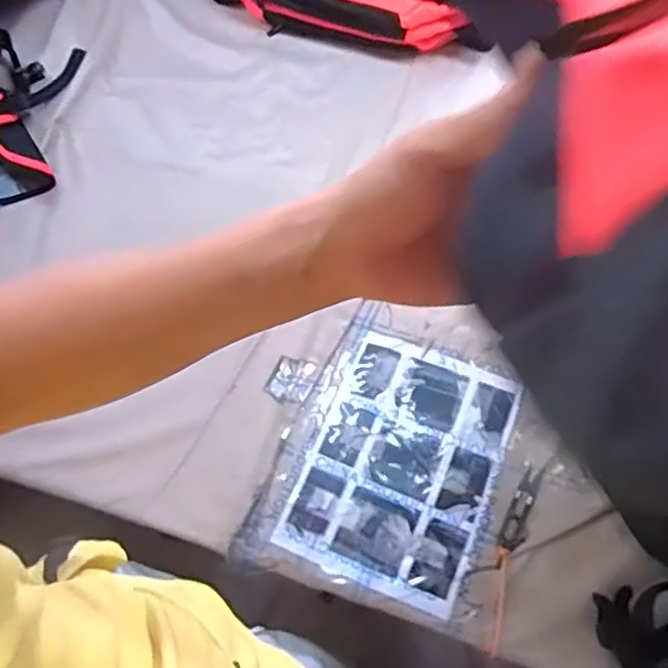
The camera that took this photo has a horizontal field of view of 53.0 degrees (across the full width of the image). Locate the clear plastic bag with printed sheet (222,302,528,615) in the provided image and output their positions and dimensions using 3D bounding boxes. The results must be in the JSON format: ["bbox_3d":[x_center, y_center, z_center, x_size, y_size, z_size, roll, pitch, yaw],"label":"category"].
[{"bbox_3d":[0.072,0.138,0.791,0.261,0.009,0.332,17,65,11],"label":"clear plastic bag with printed sheet"}]

